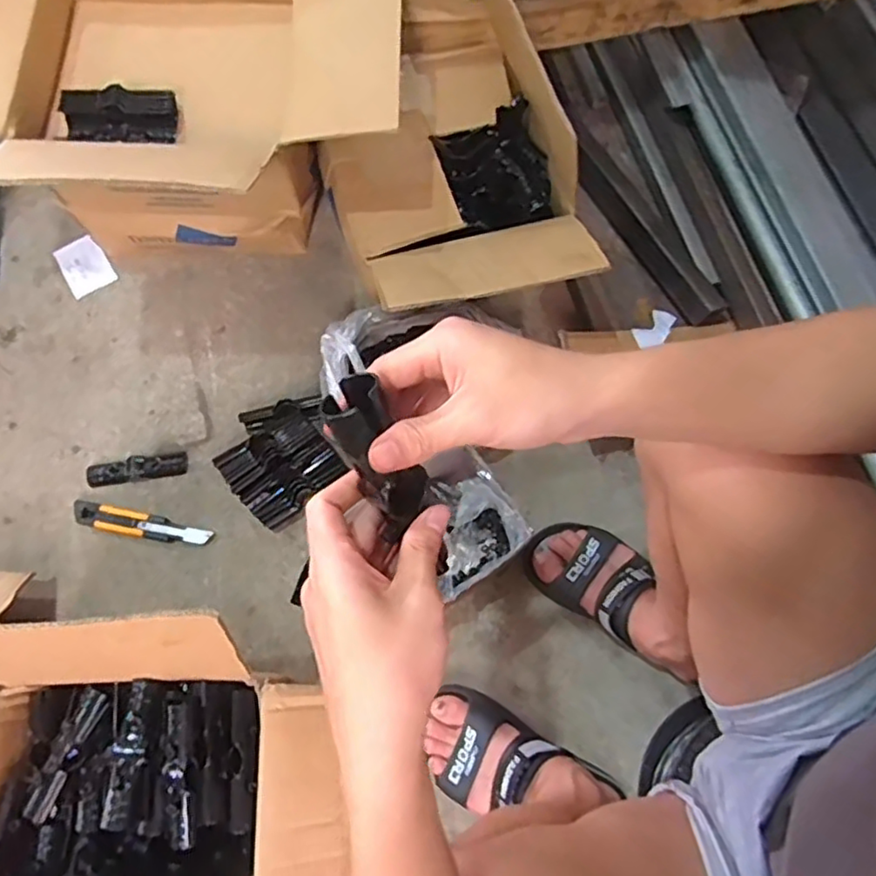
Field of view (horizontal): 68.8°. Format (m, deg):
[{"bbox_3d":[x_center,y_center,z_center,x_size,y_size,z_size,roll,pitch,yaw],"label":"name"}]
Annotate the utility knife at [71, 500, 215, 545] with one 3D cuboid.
[{"bbox_3d":[-0.388,0.114,0.838,0.184,0.011,0.035,10,73,4],"label":"utility knife"}]

